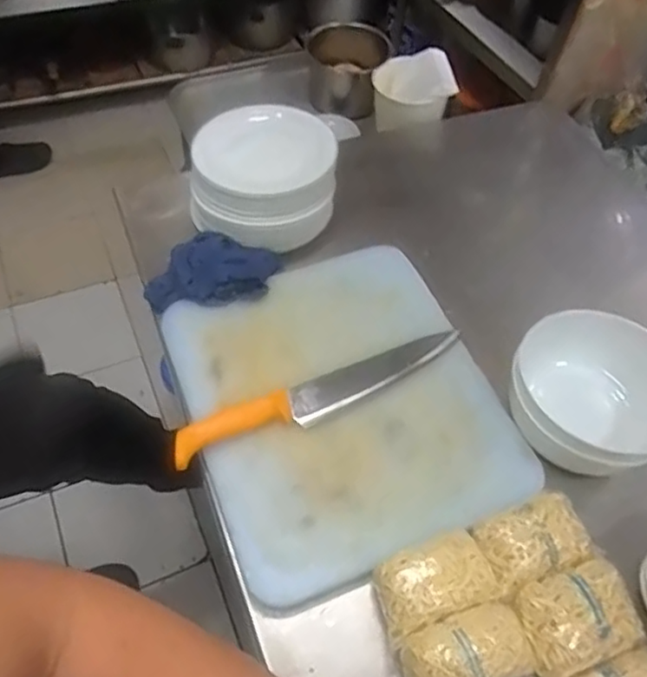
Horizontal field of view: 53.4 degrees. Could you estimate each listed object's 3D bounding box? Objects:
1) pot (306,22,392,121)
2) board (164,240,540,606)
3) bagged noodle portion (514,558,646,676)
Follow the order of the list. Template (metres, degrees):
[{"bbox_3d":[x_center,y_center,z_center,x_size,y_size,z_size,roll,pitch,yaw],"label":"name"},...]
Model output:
[{"bbox_3d":[0.042,-0.491,1.173,0.140,0.140,0.133,2,54,-3],"label":"pot"},{"bbox_3d":[0.019,0.064,0.742,0.332,0.037,0.377,-18,58,-17],"label":"board"},{"bbox_3d":[0.241,0.258,0.603,0.112,0.032,0.083,-17,57,-16],"label":"bagged noodle portion"}]

